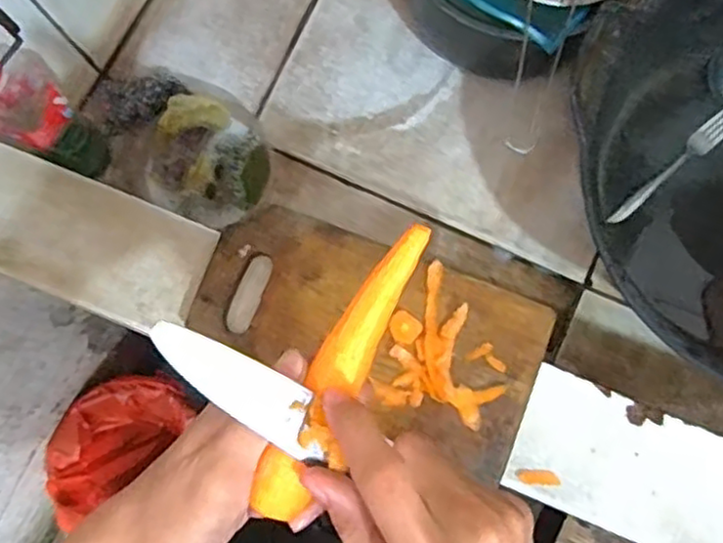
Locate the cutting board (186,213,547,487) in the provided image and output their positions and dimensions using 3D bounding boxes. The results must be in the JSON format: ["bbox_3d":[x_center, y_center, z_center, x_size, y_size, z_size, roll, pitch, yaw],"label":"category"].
[{"bbox_3d":[0.007,0.043,0.545,0.275,0.024,0.131,24,81,5],"label":"cutting board"}]

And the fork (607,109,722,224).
[{"bbox_3d":[0.327,-0.108,0.705,0.174,0.015,0.025,-42,82,-6],"label":"fork"}]

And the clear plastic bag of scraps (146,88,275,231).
[{"bbox_3d":[-0.162,-0.113,0.706,0.122,0.064,0.126,23,81,5],"label":"clear plastic bag of scraps"}]

